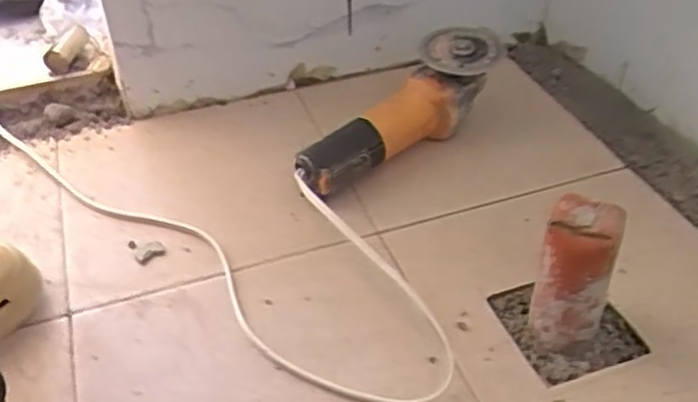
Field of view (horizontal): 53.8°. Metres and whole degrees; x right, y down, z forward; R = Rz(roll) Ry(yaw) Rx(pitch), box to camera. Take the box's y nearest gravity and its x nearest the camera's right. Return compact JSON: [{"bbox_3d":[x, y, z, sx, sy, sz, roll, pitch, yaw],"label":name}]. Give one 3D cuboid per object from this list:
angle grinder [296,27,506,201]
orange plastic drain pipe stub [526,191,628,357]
[{"bbox_3d":[0.056,-0.093,0.766,0.272,0.085,0.085,-39,50,-13],"label":"angle grinder"},{"bbox_3d":[0.183,0.062,0.559,0.056,0.132,0.044,19,44,22],"label":"orange plastic drain pipe stub"}]

